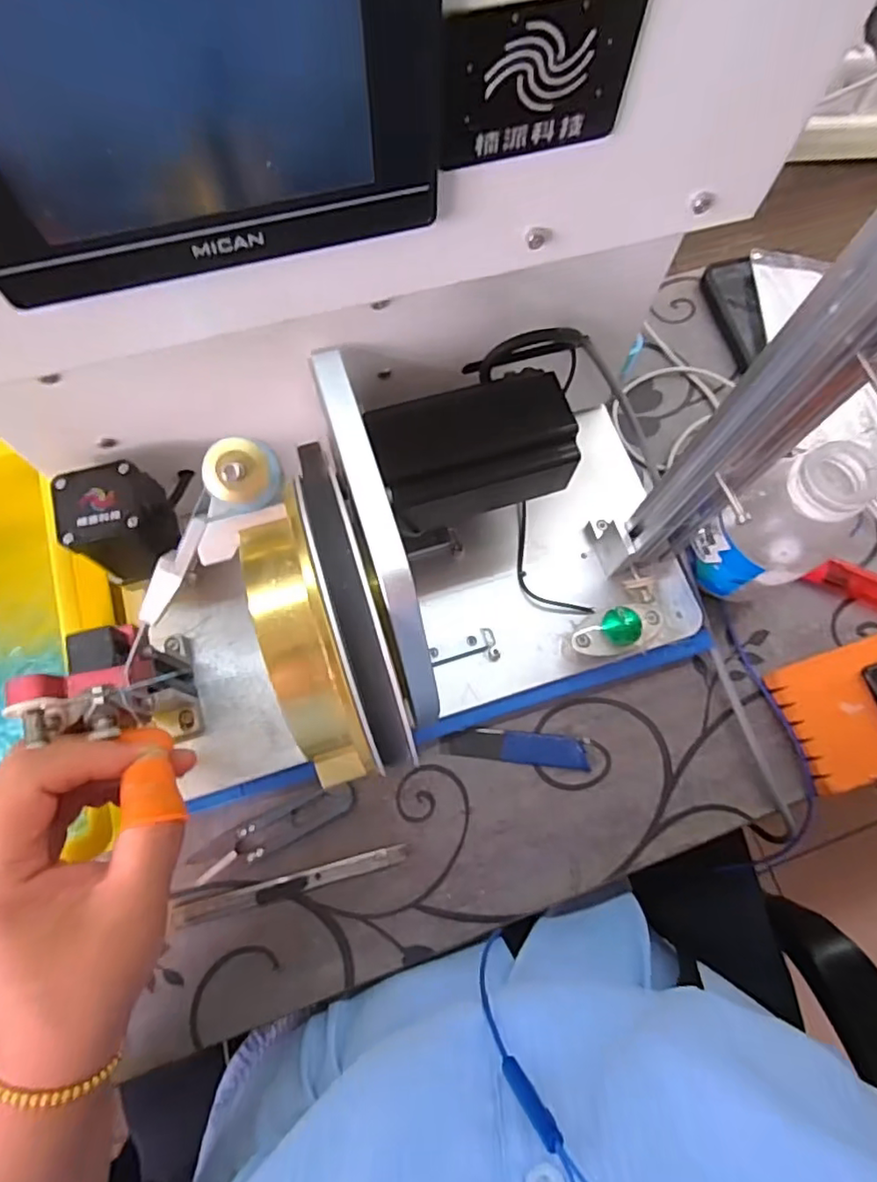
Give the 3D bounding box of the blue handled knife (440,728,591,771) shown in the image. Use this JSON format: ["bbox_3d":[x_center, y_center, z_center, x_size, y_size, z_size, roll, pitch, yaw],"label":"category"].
[{"bbox_3d":[0.049,0.099,0.373,0.093,0.007,0.020,6,73,0],"label":"blue handled knife"}]

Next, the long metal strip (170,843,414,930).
[{"bbox_3d":[-0.086,0.173,0.345,0.138,0.006,0.012,-13,74,-6],"label":"long metal strip"}]

